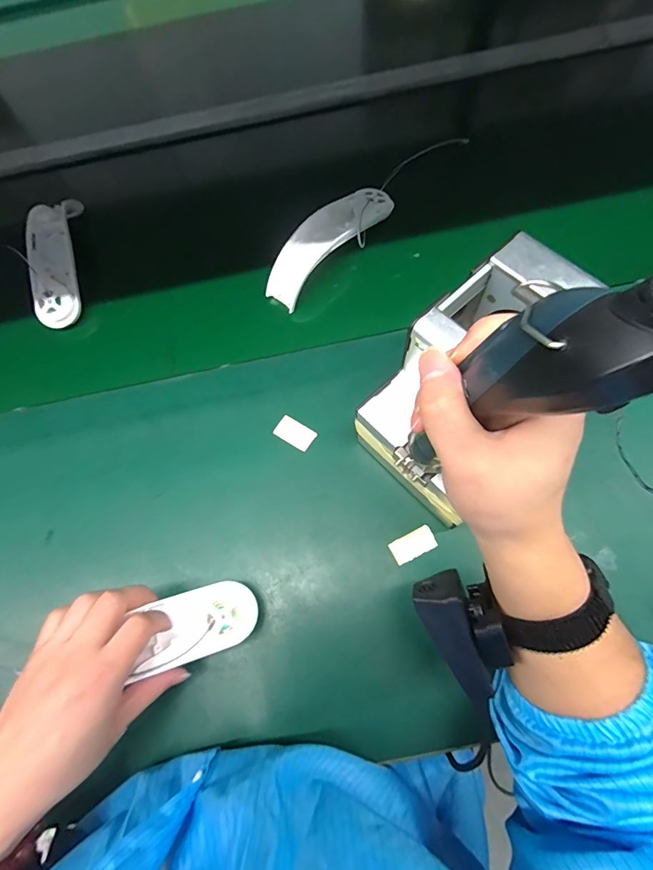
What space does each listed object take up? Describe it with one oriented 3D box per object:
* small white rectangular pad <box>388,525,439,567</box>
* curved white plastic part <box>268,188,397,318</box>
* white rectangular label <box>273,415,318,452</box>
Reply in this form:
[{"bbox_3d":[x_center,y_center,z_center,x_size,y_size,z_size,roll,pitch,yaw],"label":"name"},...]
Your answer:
[{"bbox_3d":[0.080,0.101,0.378,0.041,0.008,0.022,-24,70,-8],"label":"small white rectangular pad"},{"bbox_3d":[0.002,-0.233,0.494,0.052,0.046,0.185,41,74,15],"label":"curved white plastic part"},{"bbox_3d":[-0.033,-0.002,0.429,0.040,0.005,0.025,31,72,13],"label":"white rectangular label"}]

